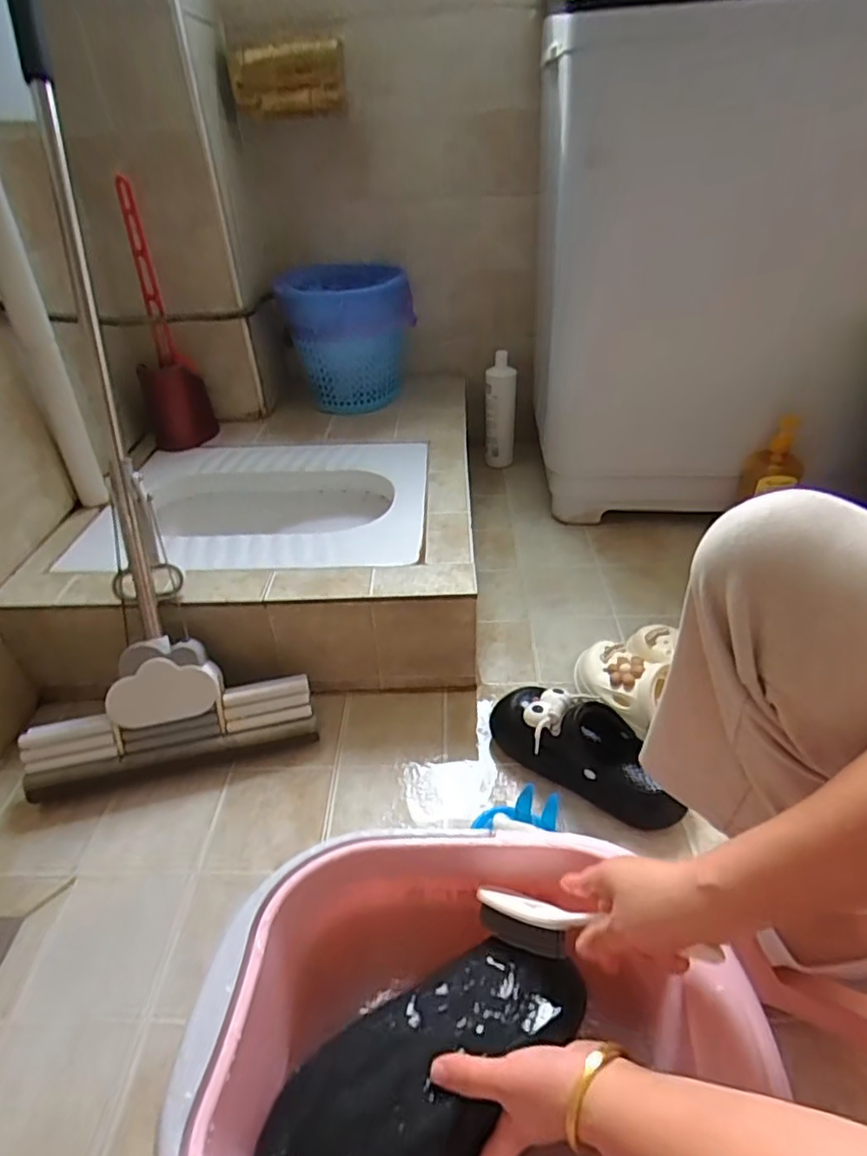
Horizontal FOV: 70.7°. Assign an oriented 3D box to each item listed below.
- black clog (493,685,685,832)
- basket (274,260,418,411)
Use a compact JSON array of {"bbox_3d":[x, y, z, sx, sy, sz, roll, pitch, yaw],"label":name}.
[{"bbox_3d":[0.191,0.220,0.786,0.258,0.102,0.106,19,42,27],"label":"black clog"},{"bbox_3d":[-0.177,-0.532,1.346,0.270,0.260,0.232,-1,37,3],"label":"basket"}]

